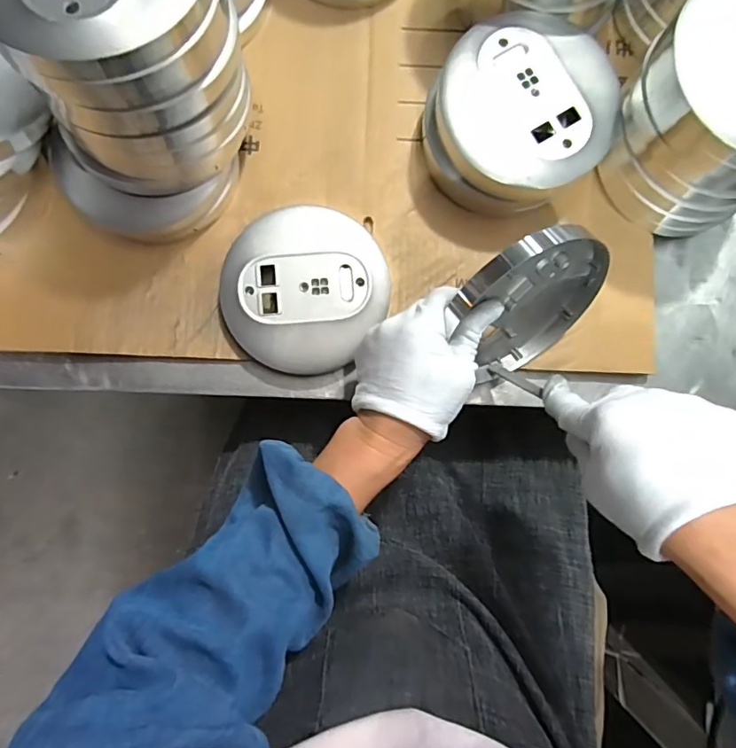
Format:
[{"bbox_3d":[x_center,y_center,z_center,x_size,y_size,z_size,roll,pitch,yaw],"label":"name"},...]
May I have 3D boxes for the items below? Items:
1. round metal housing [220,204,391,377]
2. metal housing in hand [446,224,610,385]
[{"bbox_3d":[-0.052,-0.069,0.409,0.125,0.018,0.127,0,86,-2],"label":"round metal housing"},{"bbox_3d":[0.120,-0.054,0.373,0.106,0.116,0.023,-30,56,3],"label":"metal housing in hand"}]

